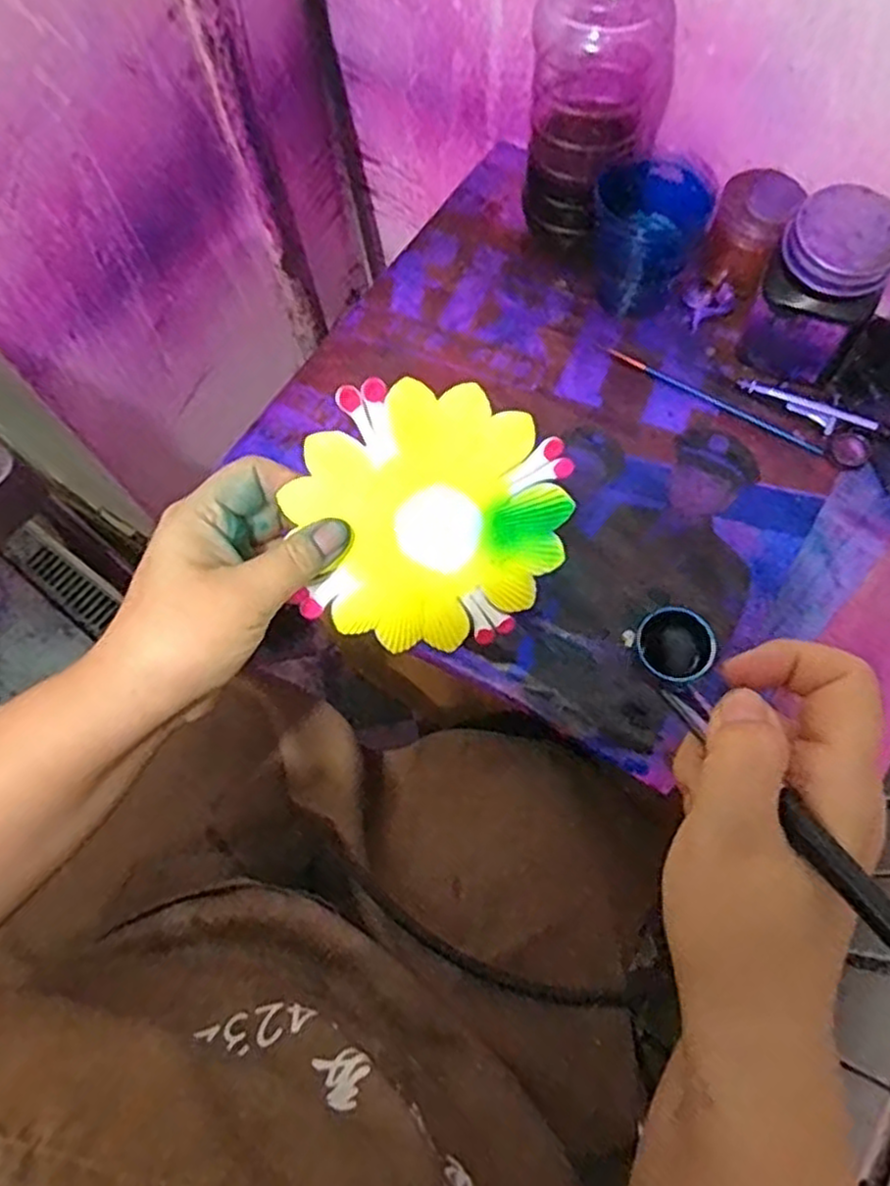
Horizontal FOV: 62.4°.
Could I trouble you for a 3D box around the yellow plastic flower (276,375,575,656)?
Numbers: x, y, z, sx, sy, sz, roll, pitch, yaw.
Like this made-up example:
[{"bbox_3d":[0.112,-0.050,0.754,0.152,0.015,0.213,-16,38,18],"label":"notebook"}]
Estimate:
[{"bbox_3d":[-0.006,-0.029,0.333,0.121,0.004,0.120,23,111,-20],"label":"yellow plastic flower"}]

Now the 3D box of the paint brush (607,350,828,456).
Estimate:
[{"bbox_3d":[0.179,-0.130,0.490,0.152,0.004,0.007,31,73,11],"label":"paint brush"}]

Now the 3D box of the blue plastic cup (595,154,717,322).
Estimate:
[{"bbox_3d":[0.135,-0.240,0.496,0.070,0.077,0.064,0,70,0],"label":"blue plastic cup"}]

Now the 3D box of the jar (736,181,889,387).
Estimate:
[{"bbox_3d":[0.232,-0.184,0.459,0.069,0.097,0.073,0,70,0],"label":"jar"}]

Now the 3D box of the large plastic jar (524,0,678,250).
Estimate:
[{"bbox_3d":[0.096,-0.312,0.475,0.082,0.163,0.080,0,70,0],"label":"large plastic jar"}]

